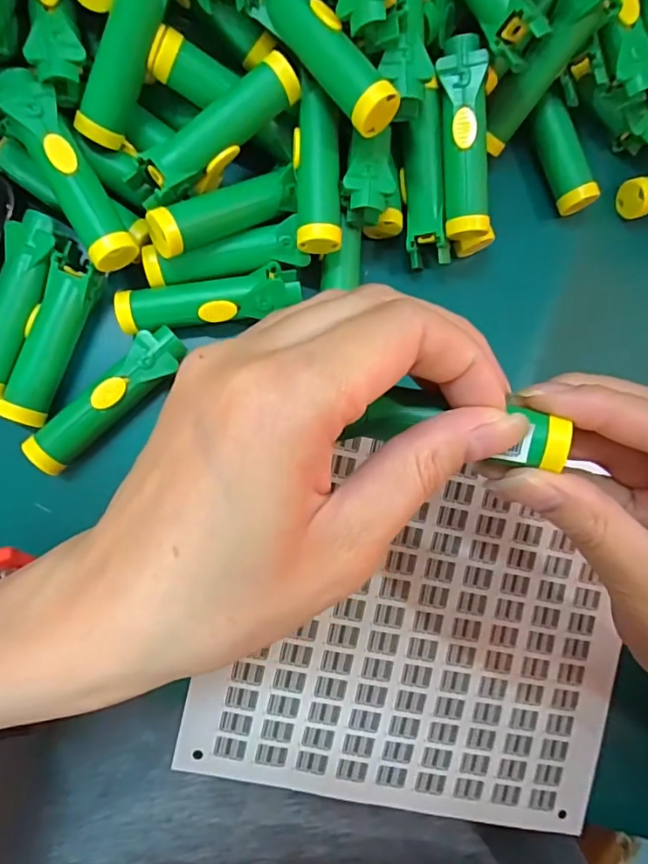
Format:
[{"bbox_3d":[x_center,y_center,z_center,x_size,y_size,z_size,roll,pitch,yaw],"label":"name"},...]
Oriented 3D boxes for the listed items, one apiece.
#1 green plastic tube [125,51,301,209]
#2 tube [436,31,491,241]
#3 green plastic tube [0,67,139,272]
[{"bbox_3d":[-0.045,-0.122,0.216,0.078,0.018,0.019,-41,93,-7],"label":"green plastic tube"},{"bbox_3d":[0.062,-0.129,0.234,0.019,0.019,0.081,-8,95,-7],"label":"tube"},{"bbox_3d":[-0.106,-0.106,0.216,0.022,0.020,0.082,-28,91,-8],"label":"green plastic tube"}]

